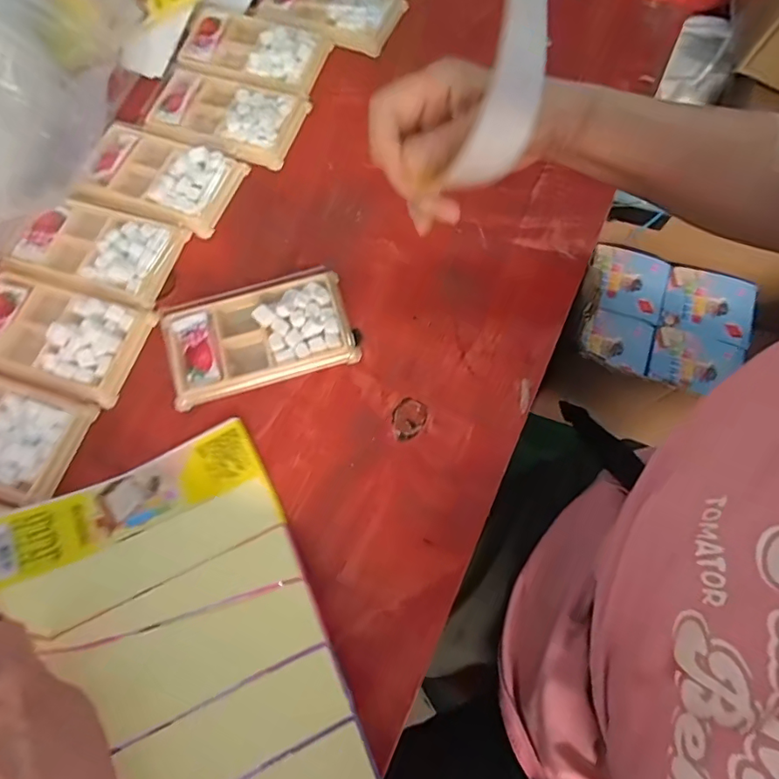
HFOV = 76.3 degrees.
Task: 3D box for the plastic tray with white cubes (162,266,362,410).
[{"bbox_3d":[-0.099,-0.042,0.375,0.134,0.013,0.080,-16,73,-6],"label":"plastic tray with white cubes"}]

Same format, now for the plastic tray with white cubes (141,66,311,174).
[{"bbox_3d":[-0.149,-0.250,0.448,0.135,0.012,0.081,18,72,5],"label":"plastic tray with white cubes"}]

